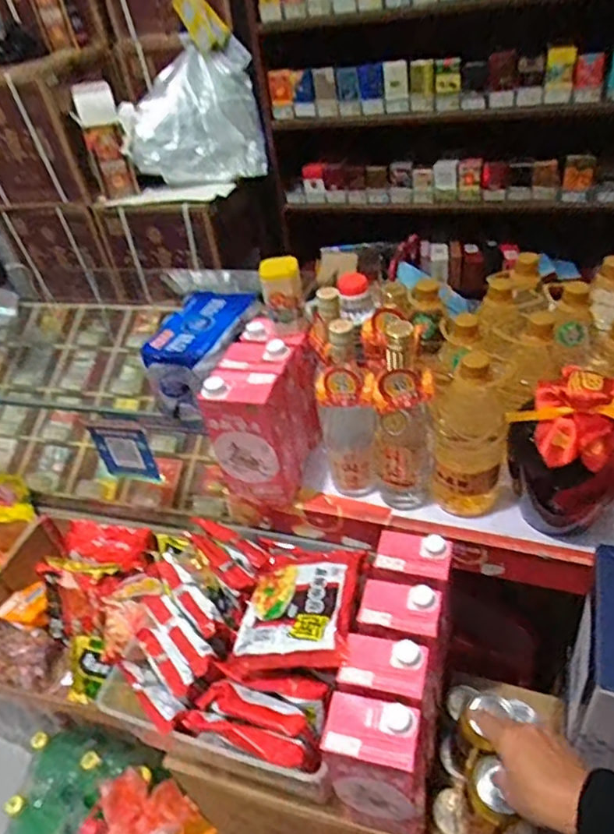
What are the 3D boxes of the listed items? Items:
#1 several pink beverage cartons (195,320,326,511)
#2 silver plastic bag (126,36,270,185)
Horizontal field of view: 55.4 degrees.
[{"bbox_3d":[-0.059,-0.003,0.825,0.104,0.205,0.160,7,37,17],"label":"several pink beverage cartons"},{"bbox_3d":[-0.291,-0.774,1.521,0.294,0.293,0.199,3,36,12],"label":"silver plastic bag"}]

